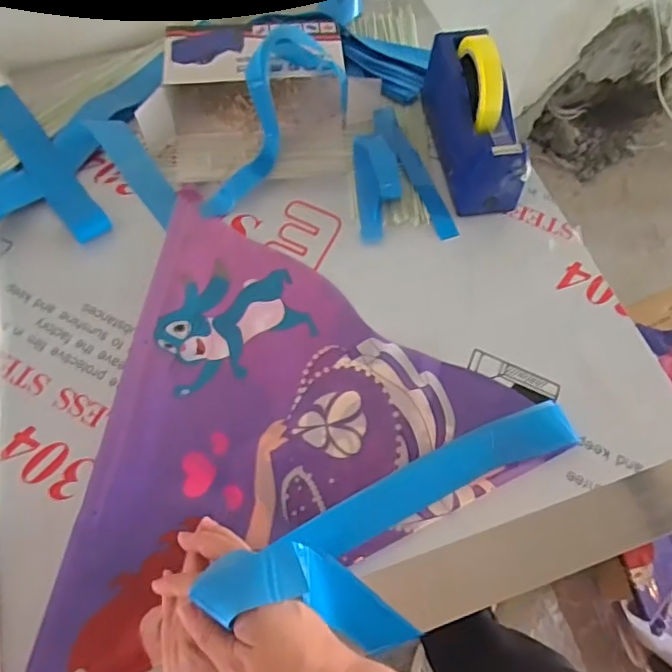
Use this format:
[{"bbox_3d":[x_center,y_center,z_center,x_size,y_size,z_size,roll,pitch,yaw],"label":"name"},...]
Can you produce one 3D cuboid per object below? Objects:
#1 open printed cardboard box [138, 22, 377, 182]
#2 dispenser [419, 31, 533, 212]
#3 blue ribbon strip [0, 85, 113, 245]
[{"bbox_3d":[-0.089,-0.281,0.695,0.278,0.088,0.171,-5,63,-4],"label":"open printed cardboard box"},{"bbox_3d":[0.160,-0.254,0.658,0.070,0.127,0.199,-7,63,-5],"label":"dispenser"},{"bbox_3d":[-0.353,-0.213,0.685,0.042,0.019,0.273,-34,70,-19],"label":"blue ribbon strip"}]

